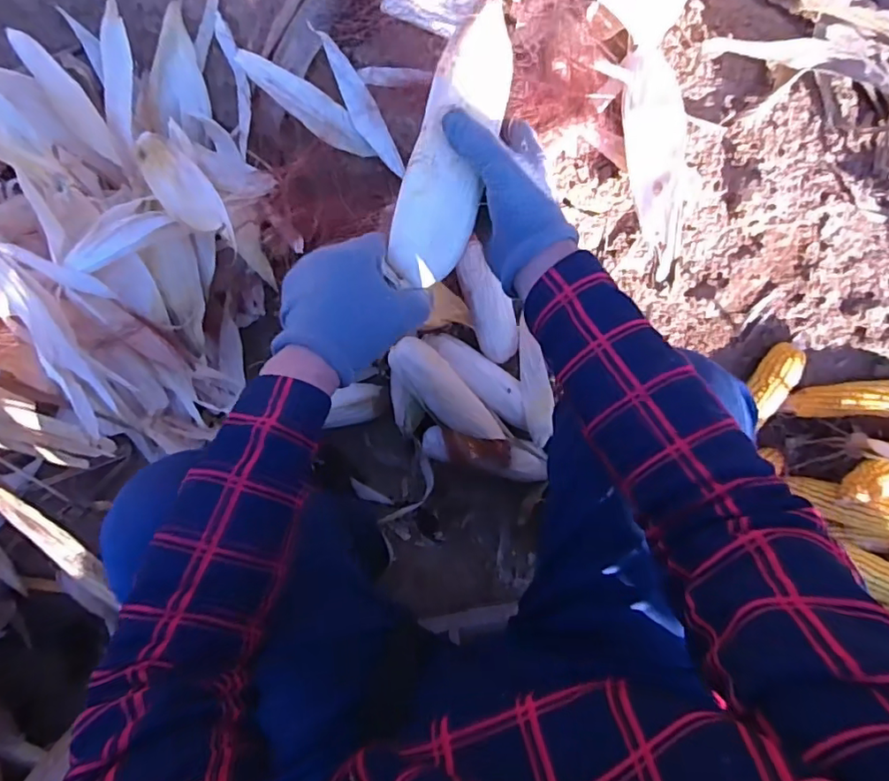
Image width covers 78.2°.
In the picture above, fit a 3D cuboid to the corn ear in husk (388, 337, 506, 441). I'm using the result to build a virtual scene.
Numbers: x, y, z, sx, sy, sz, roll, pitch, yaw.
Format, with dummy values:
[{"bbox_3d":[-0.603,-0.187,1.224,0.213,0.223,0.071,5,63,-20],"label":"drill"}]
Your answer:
[{"bbox_3d":[0.003,0.007,0.694,0.056,0.045,0.166,-44,89,0],"label":"corn ear in husk"}]

